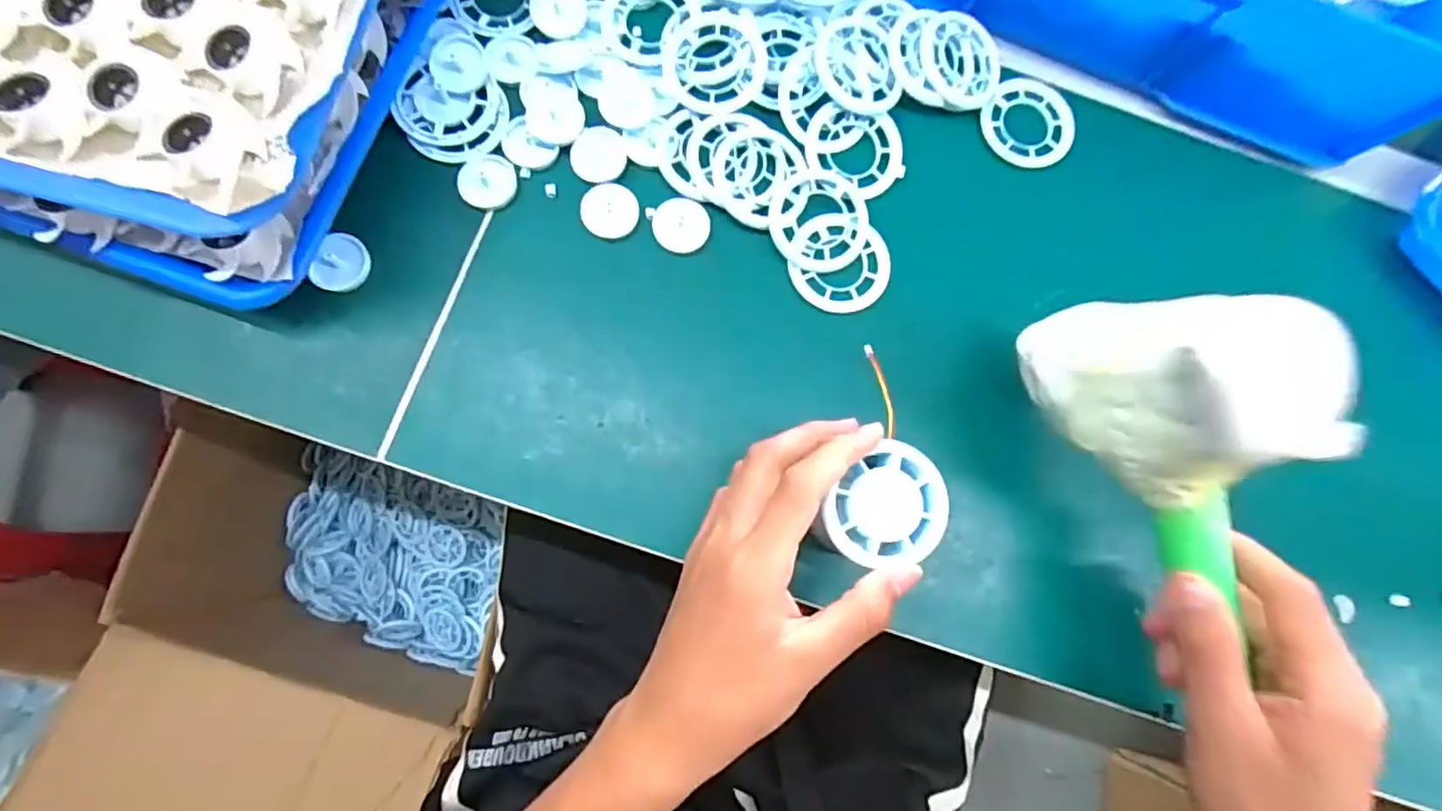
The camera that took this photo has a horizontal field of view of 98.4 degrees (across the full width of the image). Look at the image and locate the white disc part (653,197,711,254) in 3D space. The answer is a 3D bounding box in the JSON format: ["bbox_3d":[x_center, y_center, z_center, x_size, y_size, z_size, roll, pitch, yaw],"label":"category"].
[{"bbox_3d":[-0.022,-0.101,0.349,0.031,0.004,0.030,6,79,-4],"label":"white disc part"}]

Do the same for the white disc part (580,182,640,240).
[{"bbox_3d":[-0.061,-0.109,0.346,0.030,0.009,0.031,-1,79,-5],"label":"white disc part"}]

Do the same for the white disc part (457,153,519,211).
[{"bbox_3d":[-0.129,-0.124,0.344,0.030,0.005,0.030,3,79,-4],"label":"white disc part"}]

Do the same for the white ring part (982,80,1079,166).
[{"bbox_3d":[0.191,-0.175,0.382,0.057,0.004,0.058,1,79,-5],"label":"white ring part"}]

